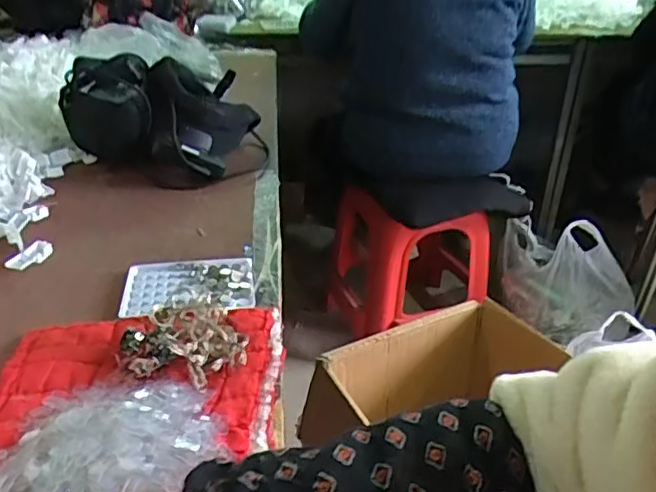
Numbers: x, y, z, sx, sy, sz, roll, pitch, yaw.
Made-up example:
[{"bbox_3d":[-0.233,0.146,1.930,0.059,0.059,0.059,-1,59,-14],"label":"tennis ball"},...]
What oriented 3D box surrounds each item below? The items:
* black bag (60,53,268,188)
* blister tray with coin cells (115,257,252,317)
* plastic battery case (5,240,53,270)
[{"bbox_3d":[-0.239,-0.211,0.921,0.262,0.134,0.219,15,33,23],"label":"black bag"},{"bbox_3d":[-0.145,0.038,0.615,0.131,0.010,0.092,-3,30,-7],"label":"blister tray with coin cells"},{"bbox_3d":[-0.330,0.011,0.655,0.025,0.016,0.050,16,33,25],"label":"plastic battery case"}]

